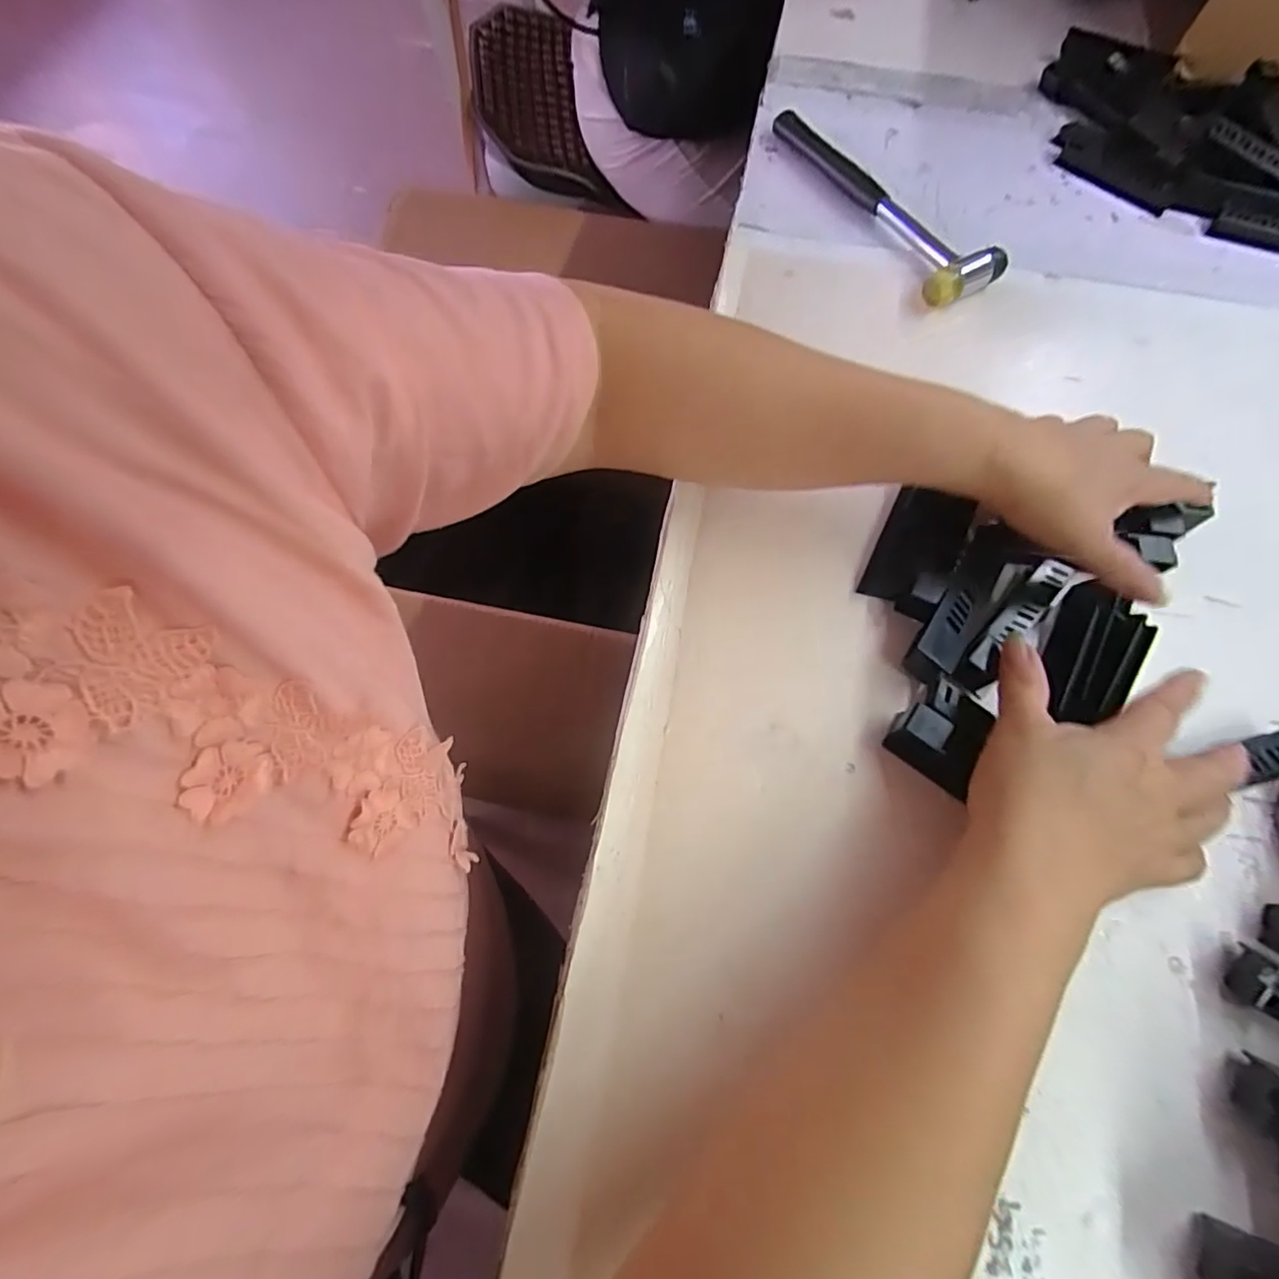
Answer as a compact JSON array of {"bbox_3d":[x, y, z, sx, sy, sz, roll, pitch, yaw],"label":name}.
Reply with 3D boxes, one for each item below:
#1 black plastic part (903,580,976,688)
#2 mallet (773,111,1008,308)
[{"bbox_3d":[0.167,-0.005,0.315,0.024,0.024,0.058,35,72,13],"label":"black plastic part"},{"bbox_3d":[0.189,-0.354,0.460,0.060,0.023,0.238,-25,70,-10],"label":"mallet"}]

